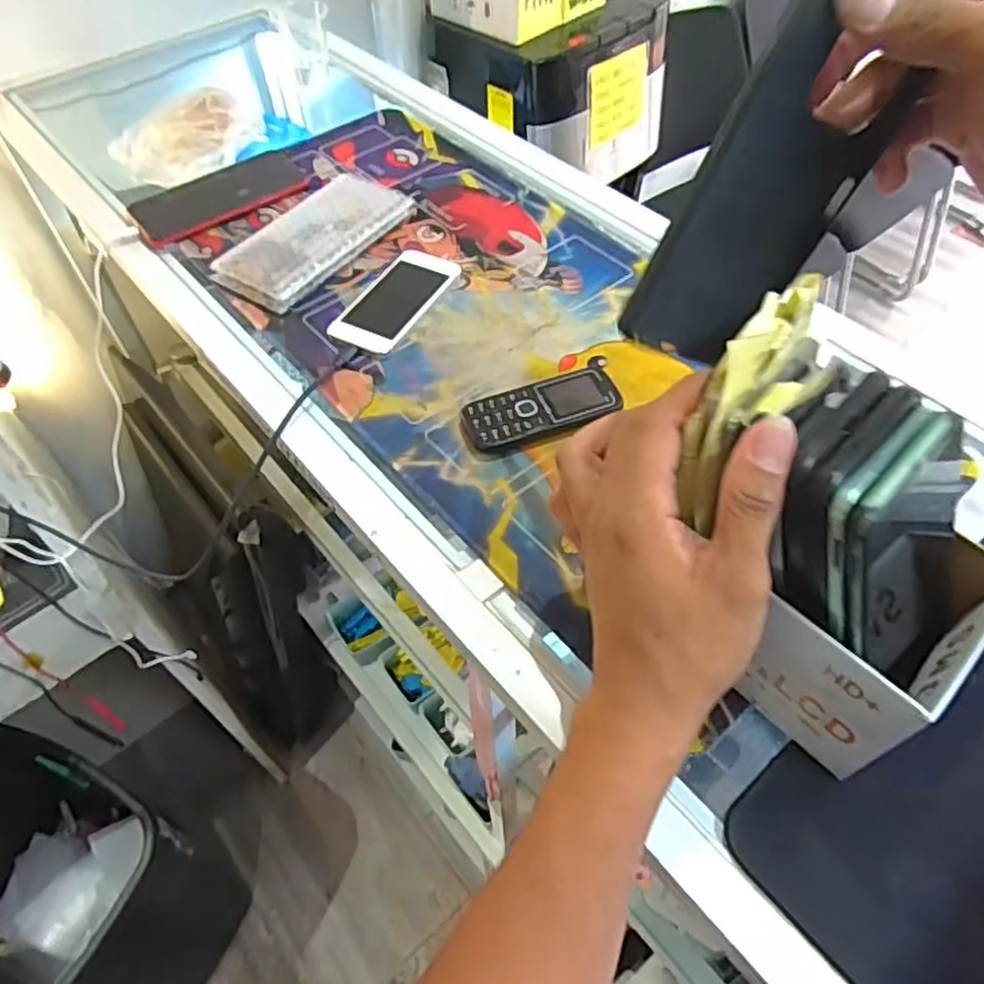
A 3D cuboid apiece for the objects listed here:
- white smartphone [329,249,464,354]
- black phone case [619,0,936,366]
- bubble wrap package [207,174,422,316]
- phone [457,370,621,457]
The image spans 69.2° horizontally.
[{"bbox_3d":[-0.079,-0.157,0.585,0.063,0.009,0.120,23,56,18],"label":"white smartphone"},{"bbox_3d":[0.120,-0.130,0.315,0.080,0.155,0.012,7,36,-33],"label":"black phone case"},{"bbox_3d":[-0.158,-0.227,0.633,0.088,0.021,0.177,30,59,22],"label":"bubble wrap package"},{"bbox_3d":[0.035,-0.058,0.509,0.110,0.014,0.048,-18,54,-12],"label":"phone"}]

